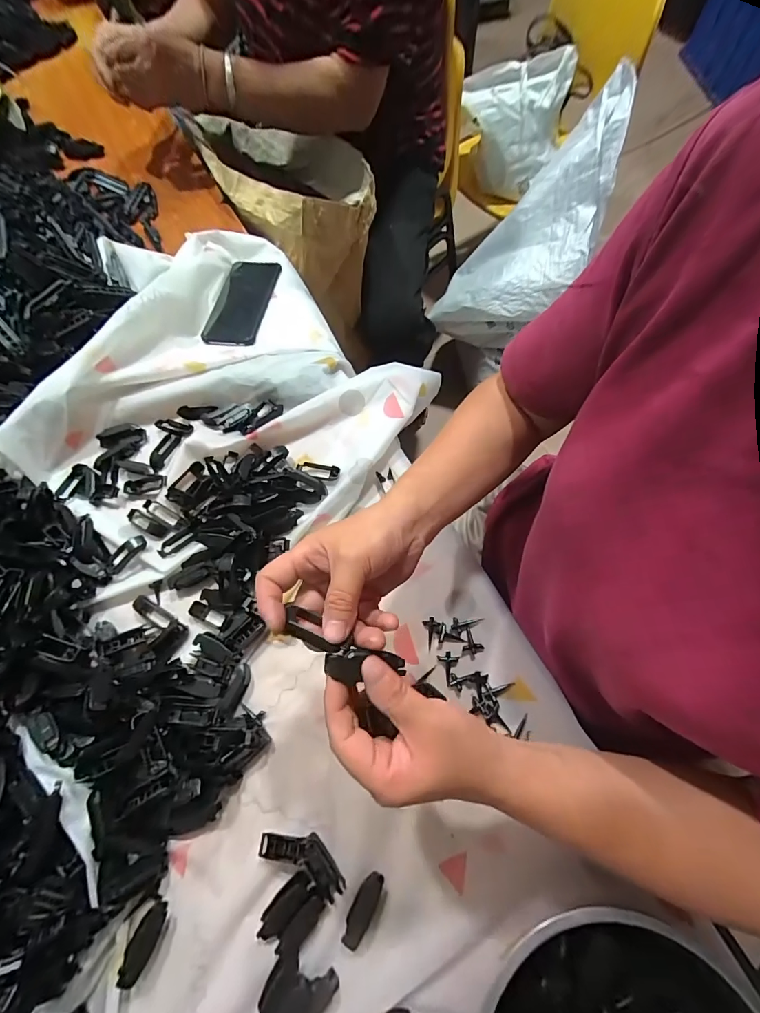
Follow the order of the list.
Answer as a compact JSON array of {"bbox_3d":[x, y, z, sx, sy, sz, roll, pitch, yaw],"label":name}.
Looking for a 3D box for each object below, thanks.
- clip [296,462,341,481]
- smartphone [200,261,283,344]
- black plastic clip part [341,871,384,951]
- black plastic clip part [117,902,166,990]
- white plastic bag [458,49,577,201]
[{"bbox_3d":[-0.074,-0.044,0.469,0.057,0.013,0.017,17,71,8],"label":"clip"},{"bbox_3d":[-0.199,-0.296,0.575,0.078,0.009,0.161,7,70,7],"label":"smartphone"},{"bbox_3d":[-0.015,0.334,0.328,0.017,0.015,0.052,25,73,13],"label":"black plastic clip part"},{"bbox_3d":[-0.199,0.367,0.334,0.022,0.006,0.049,12,41,7],"label":"black plastic clip part"},{"bbox_3d":[0.305,-0.893,0.941,0.223,0.222,0.178,12,70,6],"label":"white plastic bag"}]

